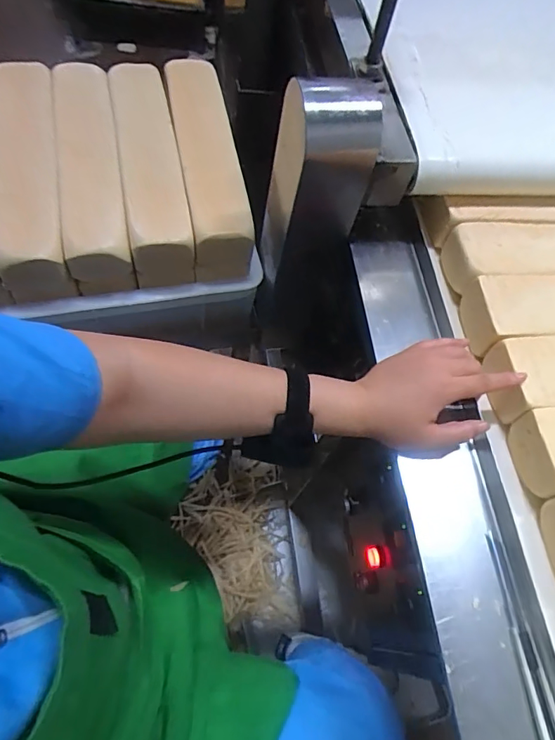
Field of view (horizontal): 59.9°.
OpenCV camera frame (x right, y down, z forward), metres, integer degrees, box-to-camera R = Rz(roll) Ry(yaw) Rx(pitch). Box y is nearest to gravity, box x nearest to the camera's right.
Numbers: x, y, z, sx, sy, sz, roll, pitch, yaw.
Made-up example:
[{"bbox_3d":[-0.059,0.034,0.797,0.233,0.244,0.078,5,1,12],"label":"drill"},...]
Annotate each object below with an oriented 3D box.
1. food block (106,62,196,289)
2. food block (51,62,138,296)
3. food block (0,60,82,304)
[{"bbox_3d":[-0.155,-0.247,0.598,0.072,0.099,0.268,-8,78,-6],"label":"food block"},{"bbox_3d":[-0.220,-0.234,0.576,0.067,0.071,0.273,-8,82,-6],"label":"food block"},{"bbox_3d":[-0.284,-0.218,0.556,0.065,0.070,0.285,-9,77,-6],"label":"food block"}]

